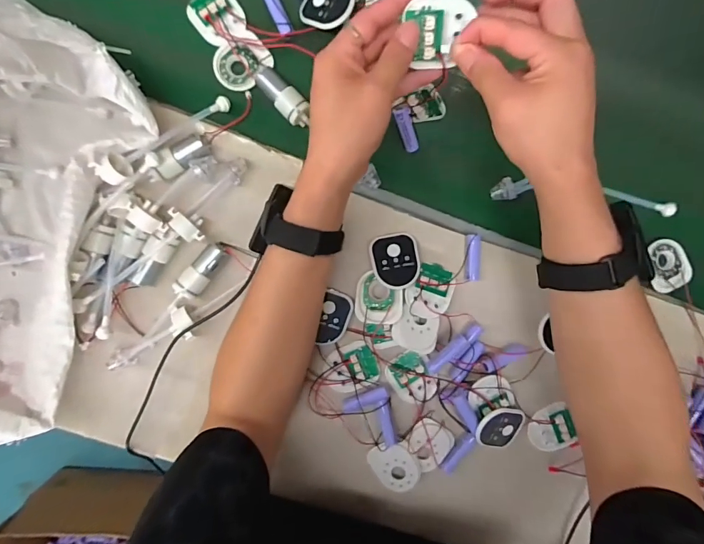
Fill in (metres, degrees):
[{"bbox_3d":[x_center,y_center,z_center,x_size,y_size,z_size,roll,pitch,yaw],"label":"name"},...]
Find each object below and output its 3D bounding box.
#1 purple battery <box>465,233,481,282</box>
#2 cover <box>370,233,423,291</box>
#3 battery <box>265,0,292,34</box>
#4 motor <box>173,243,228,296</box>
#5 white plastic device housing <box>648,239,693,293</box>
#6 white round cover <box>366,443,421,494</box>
[{"bbox_3d":[0.127,-0.015,0.421,0.016,0.013,0.049,-5,94,-4],"label":"purple battery"},{"bbox_3d":[0.046,-0.011,0.416,0.048,0.014,0.056,-10,95,-3],"label":"cover"},{"bbox_3d":[-0.076,-0.265,0.407,0.014,0.014,0.047,-23,95,-2],"label":"battery"},{"bbox_3d":[-0.149,-0.001,0.396,0.023,0.019,0.062,40,90,-6],"label":"motor"},{"bbox_3d":[0.361,-0.007,0.455,0.043,0.013,0.058,-4,92,5],"label":"white plastic device housing"},{"bbox_3d":[0.046,0.205,0.420,0.043,0.012,0.058,-40,94,7],"label":"white round cover"}]

